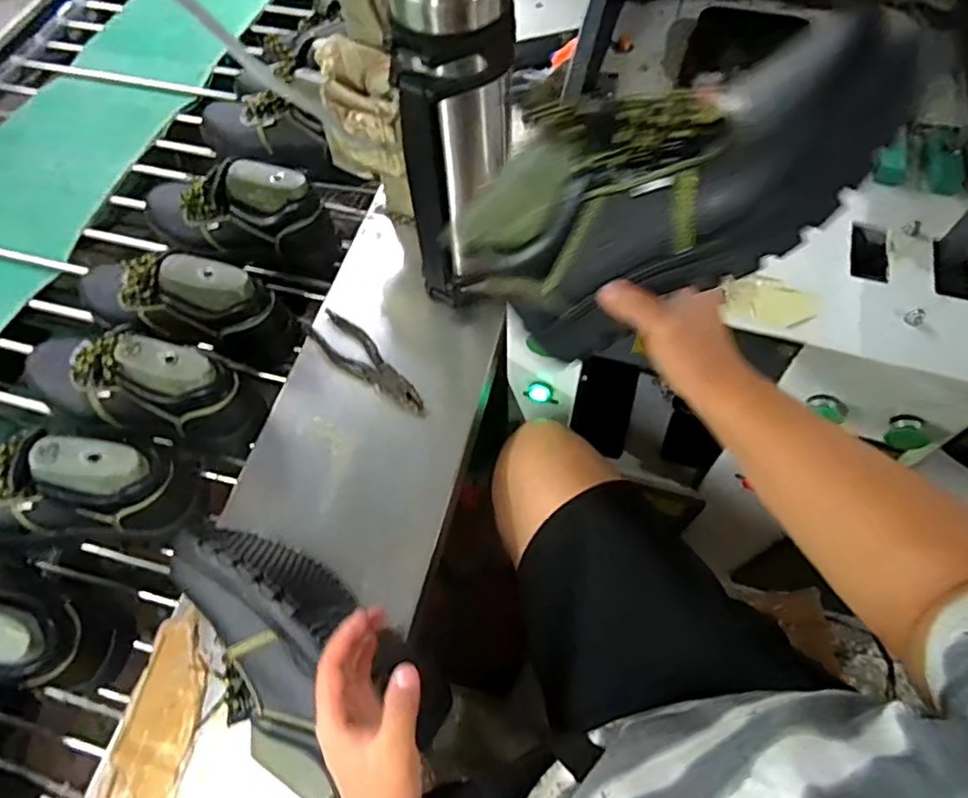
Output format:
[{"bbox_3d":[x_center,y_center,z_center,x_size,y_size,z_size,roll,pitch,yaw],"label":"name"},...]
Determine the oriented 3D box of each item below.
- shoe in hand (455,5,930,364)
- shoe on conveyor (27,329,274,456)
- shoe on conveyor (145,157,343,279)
[{"bbox_3d":[0.107,-0.131,0.385,0.276,0.109,0.113,-19,56,32],"label":"shoe in hand"},{"bbox_3d":[-0.416,-0.026,0.712,0.284,0.134,0.093,15,63,8],"label":"shoe on conveyor"},{"bbox_3d":[-0.354,-0.252,0.861,0.280,0.167,0.106,17,63,9],"label":"shoe on conveyor"}]

